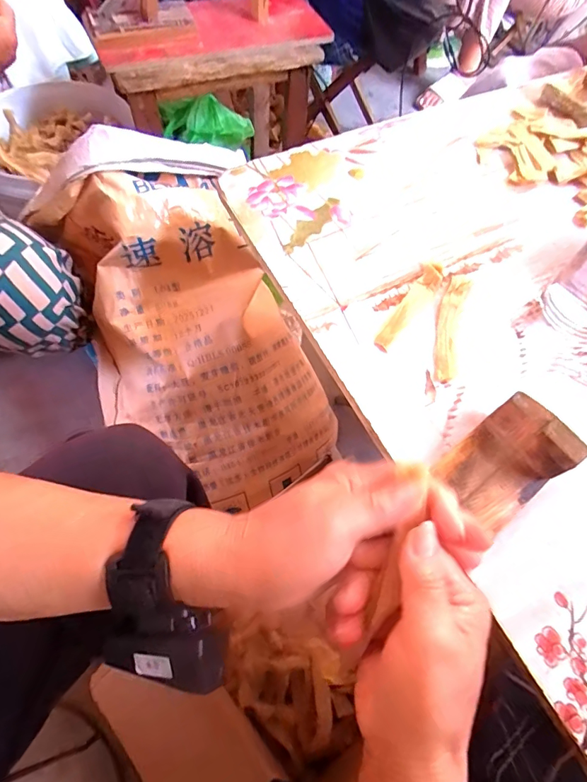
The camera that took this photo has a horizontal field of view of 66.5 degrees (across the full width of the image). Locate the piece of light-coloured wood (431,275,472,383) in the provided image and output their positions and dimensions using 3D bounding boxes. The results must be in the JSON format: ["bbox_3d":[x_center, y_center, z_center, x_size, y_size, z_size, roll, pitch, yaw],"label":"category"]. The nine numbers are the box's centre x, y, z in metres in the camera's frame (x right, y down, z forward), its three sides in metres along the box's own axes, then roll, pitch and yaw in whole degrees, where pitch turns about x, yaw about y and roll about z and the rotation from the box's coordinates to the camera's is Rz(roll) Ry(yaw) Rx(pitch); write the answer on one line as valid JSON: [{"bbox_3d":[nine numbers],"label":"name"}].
[{"bbox_3d":[0.142,-0.061,0.408,0.022,0.004,0.119,18,64,7],"label":"piece of light-coloured wood"}]

